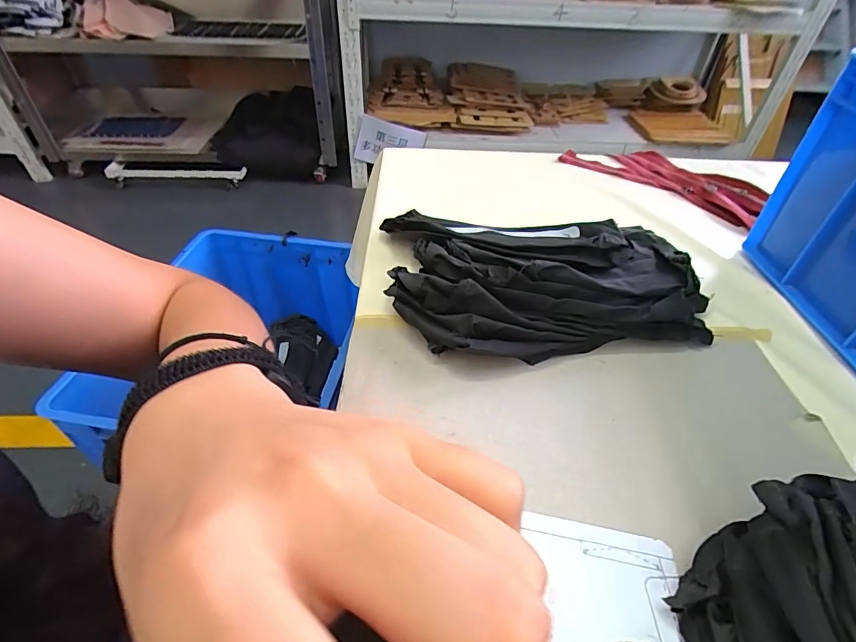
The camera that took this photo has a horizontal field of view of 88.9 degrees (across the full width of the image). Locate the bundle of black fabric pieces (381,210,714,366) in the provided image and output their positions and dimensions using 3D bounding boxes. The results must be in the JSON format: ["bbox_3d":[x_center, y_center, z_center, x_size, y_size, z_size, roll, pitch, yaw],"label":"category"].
[{"bbox_3d":[0.106,-0.048,0.401,0.277,0.082,0.174,-2,44,-4],"label":"bundle of black fabric pieces"}]

